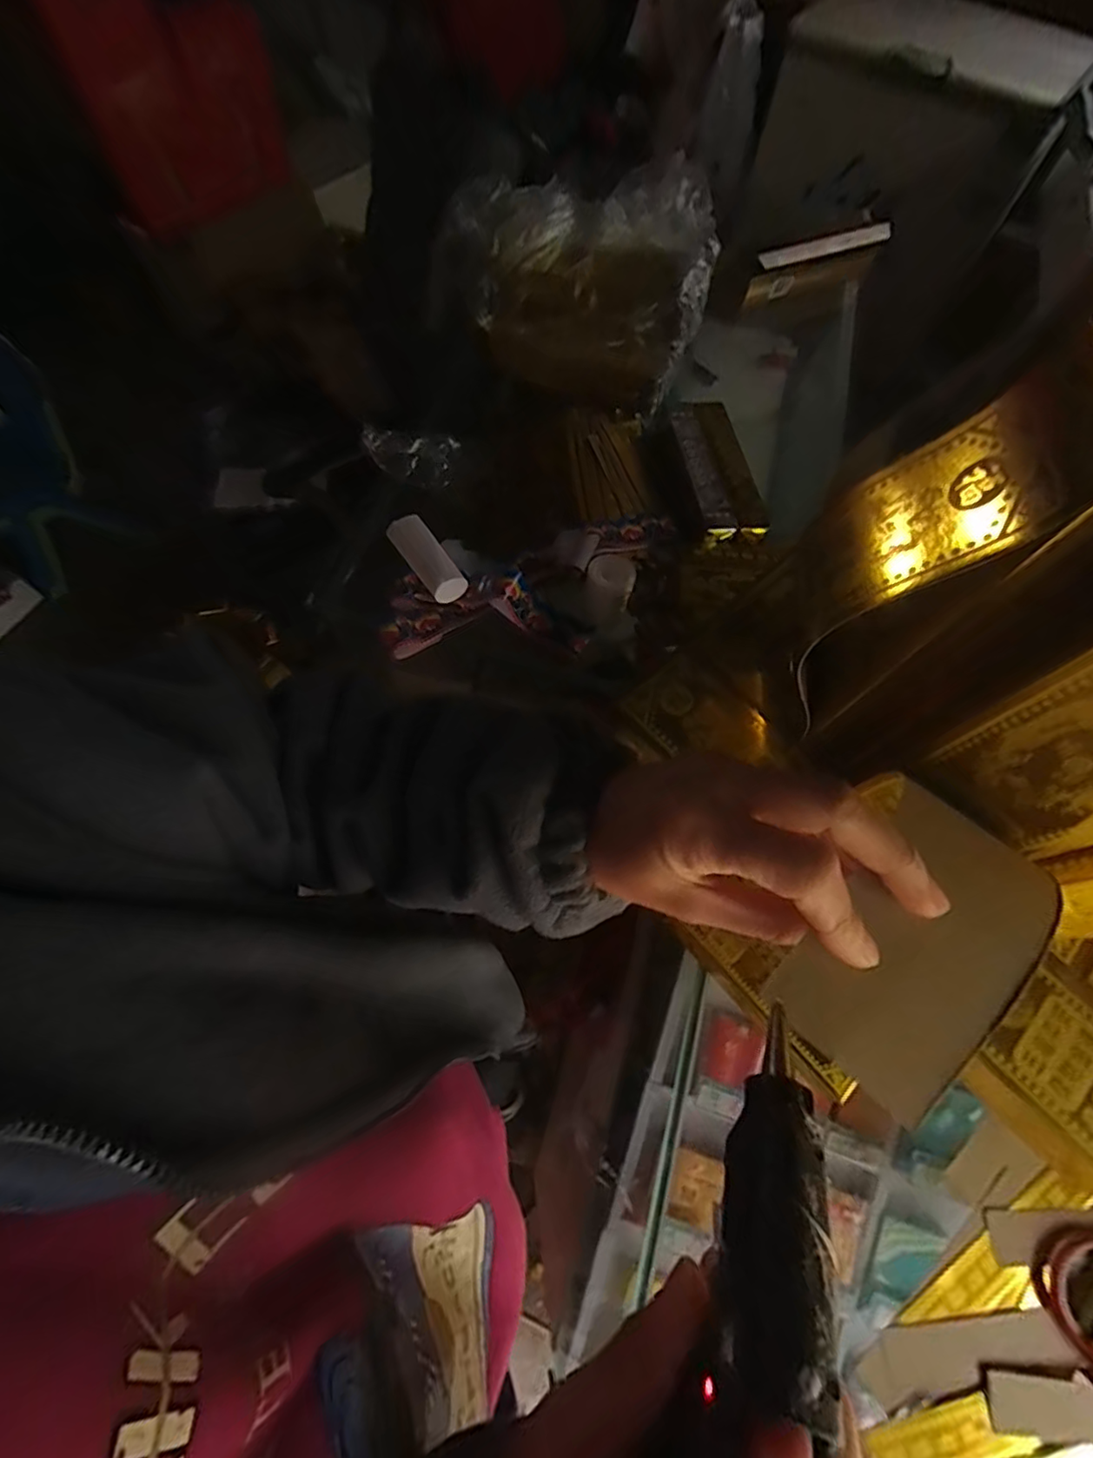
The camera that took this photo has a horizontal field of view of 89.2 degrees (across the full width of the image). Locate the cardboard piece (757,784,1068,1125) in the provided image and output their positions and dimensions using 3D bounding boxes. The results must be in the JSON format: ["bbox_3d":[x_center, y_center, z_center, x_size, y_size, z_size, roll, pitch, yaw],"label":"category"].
[{"bbox_3d":[0.130,0.075,0.197,0.071,0.015,0.100,36,70,12],"label":"cardboard piece"}]

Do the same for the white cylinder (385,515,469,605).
[{"bbox_3d":[-0.141,-0.201,0.652,0.046,0.051,0.127,-31,71,-15],"label":"white cylinder"}]

